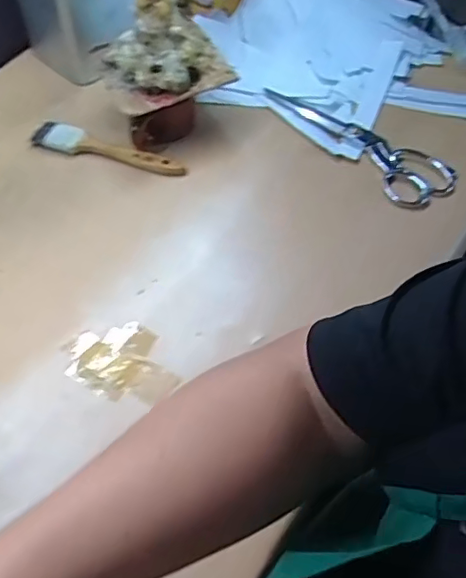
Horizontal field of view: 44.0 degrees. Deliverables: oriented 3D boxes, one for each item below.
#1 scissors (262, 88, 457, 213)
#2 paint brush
[{"bbox_3d":[0.138,-0.172,0.652,0.241,0.020,0.063,39,63,20],"label":"scissors"},{"bbox_3d":[-0.134,-0.154,0.634,0.171,0.014,0.037,16,58,7],"label":"paint brush"}]

